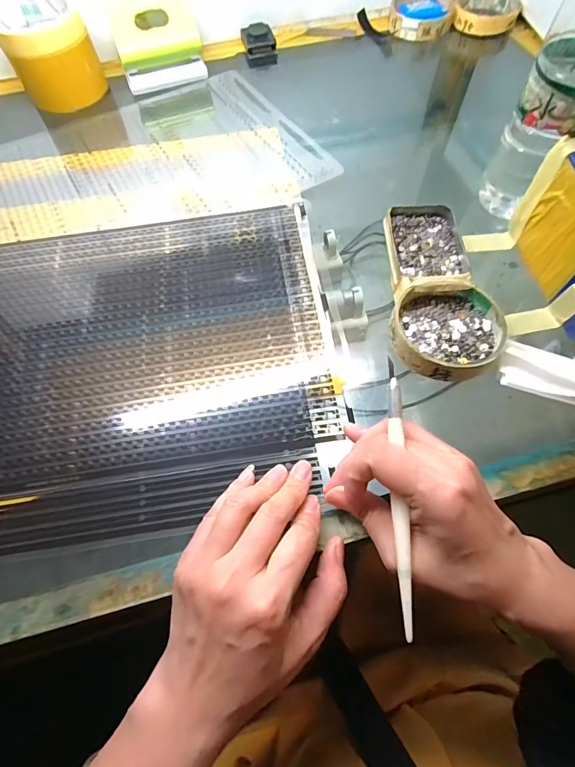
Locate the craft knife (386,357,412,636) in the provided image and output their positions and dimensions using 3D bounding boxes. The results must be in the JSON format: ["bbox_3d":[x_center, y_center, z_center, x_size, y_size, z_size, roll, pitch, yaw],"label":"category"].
[{"bbox_3d":[0.062,0.059,0.214,0.007,0.004,0.147,0,76,1],"label":"craft knife"}]

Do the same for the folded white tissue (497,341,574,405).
[{"bbox_3d":[0.191,-0.009,0.279,0.066,0.013,0.034,19,66,10],"label":"folded white tissue"}]

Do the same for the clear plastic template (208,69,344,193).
[{"bbox_3d":[-0.024,-0.294,0.432,0.051,0.011,0.237,-27,67,-11],"label":"clear plastic template"}]

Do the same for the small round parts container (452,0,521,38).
[{"bbox_3d":[0.268,-0.500,0.515,0.078,0.020,0.093,25,68,14],"label":"small round parts container"}]

